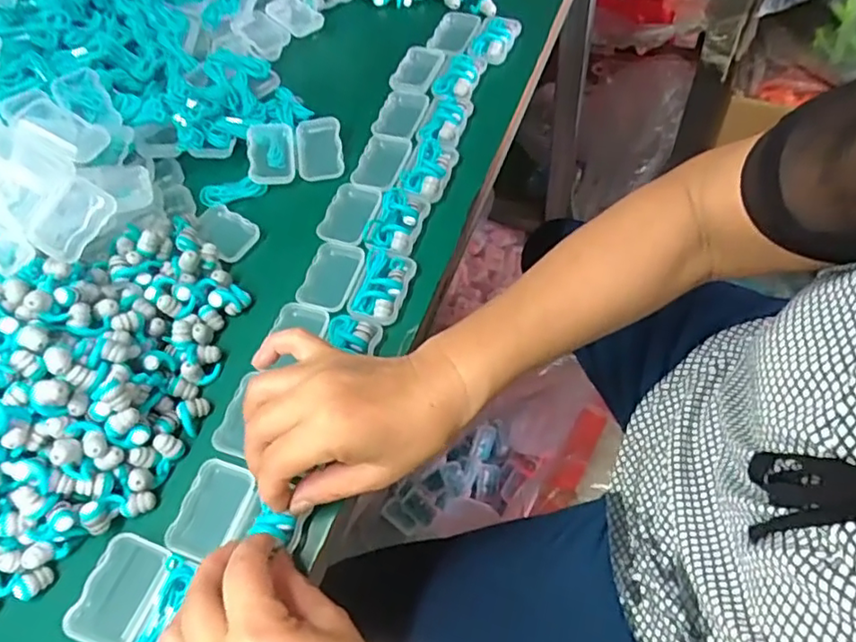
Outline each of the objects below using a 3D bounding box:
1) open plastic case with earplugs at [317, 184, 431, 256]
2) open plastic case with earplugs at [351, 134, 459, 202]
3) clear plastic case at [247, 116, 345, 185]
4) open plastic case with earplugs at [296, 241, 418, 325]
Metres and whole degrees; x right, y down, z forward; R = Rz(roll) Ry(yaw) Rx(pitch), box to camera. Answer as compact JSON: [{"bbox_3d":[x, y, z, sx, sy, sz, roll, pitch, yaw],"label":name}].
[{"bbox_3d":[-0.041,-0.081,0.454,0.075,0.020,0.059,15,63,15],"label":"open plastic case with earplugs"},{"bbox_3d":[-0.019,-0.125,0.478,0.078,0.022,0.058,17,63,16],"label":"open plastic case with earplugs"},{"bbox_3d":[-0.110,-0.143,0.496,0.077,0.017,0.058,-6,59,4],"label":"clear plastic case"},{"bbox_3d":[-0.051,-0.029,0.427,0.074,0.021,0.057,13,62,14],"label":"open plastic case with earplugs"}]

